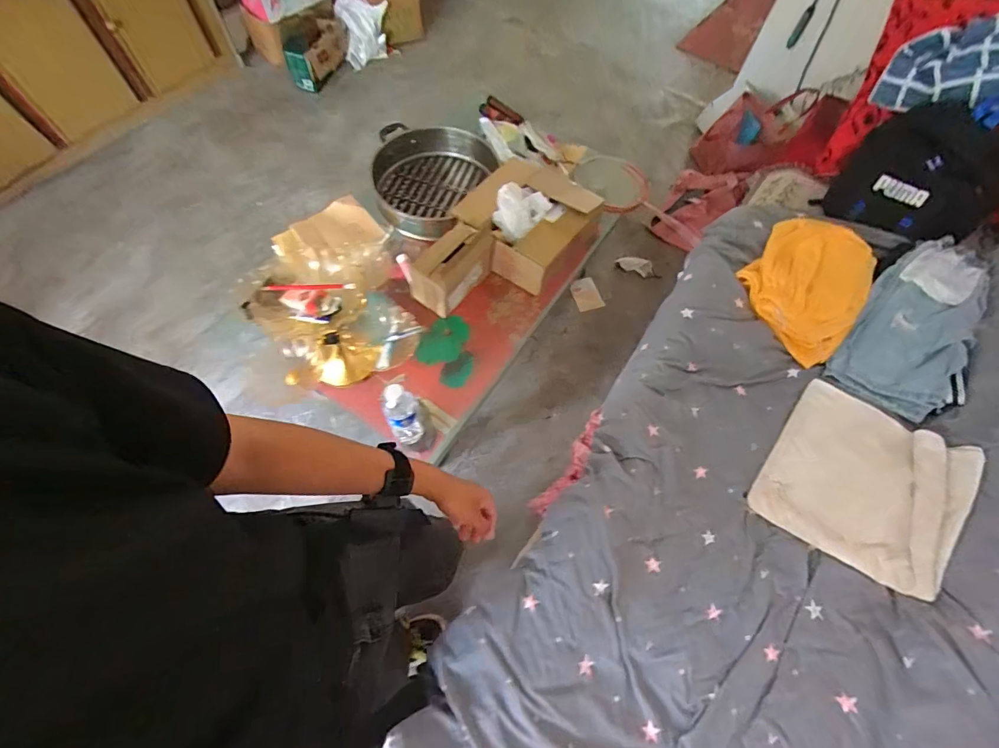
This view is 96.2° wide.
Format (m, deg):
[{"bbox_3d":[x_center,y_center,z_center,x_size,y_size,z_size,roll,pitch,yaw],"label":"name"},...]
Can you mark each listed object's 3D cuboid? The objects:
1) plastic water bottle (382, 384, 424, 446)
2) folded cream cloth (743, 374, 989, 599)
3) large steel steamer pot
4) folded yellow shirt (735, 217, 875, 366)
[{"bbox_3d":[-0.200,0.091,0.938,0.066,0.230,0.072,-27,69,-15],"label":"plastic water bottle"},{"bbox_3d":[0.747,0.218,0.927,0.319,0.025,0.347,31,72,31],"label":"folded cream cloth"},{"bbox_3d":[-0.233,-0.577,1.325,0.346,0.150,0.348,1,64,-2],"label":"large steel steamer pot"},{"bbox_3d":[0.779,-0.233,1.139,0.278,0.104,0.372,39,69,15],"label":"folded yellow shirt"}]

